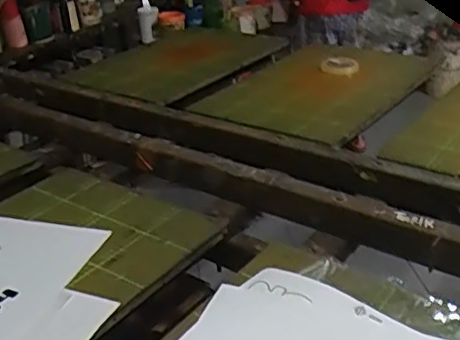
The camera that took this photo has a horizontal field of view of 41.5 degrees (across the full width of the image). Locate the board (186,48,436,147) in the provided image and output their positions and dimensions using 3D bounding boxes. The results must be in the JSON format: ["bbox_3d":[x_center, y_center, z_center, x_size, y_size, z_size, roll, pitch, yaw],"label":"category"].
[{"bbox_3d":[0.193,-0.197,1.439,0.414,0.044,0.560,13,33,30],"label":"board"}]

